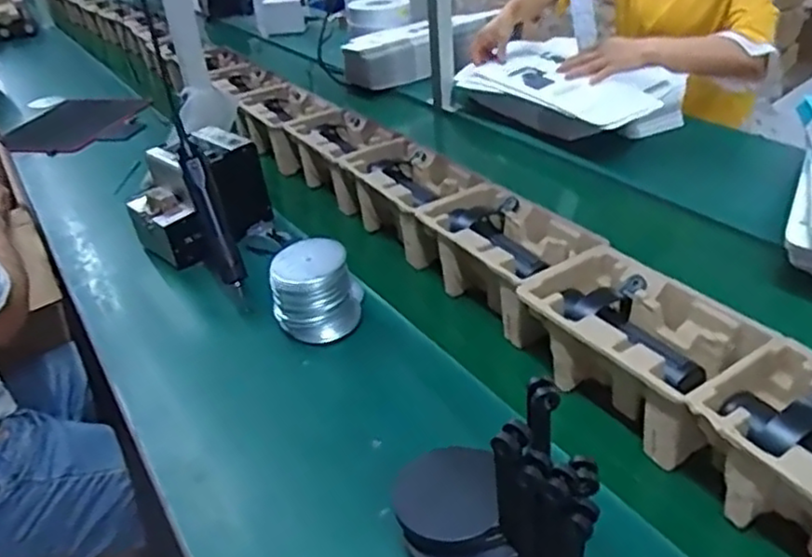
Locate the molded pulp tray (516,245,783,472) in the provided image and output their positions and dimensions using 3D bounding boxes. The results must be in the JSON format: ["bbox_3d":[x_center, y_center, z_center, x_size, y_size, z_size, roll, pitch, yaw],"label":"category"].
[{"bbox_3d":[0.243,0.074,0.701,0.144,0.096,0.232,-21,37,-24],"label":"molded pulp tray"}]

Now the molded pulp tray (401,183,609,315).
[{"bbox_3d":[0.121,-0.032,0.875,0.145,0.100,0.254,-21,37,-23],"label":"molded pulp tray"}]

